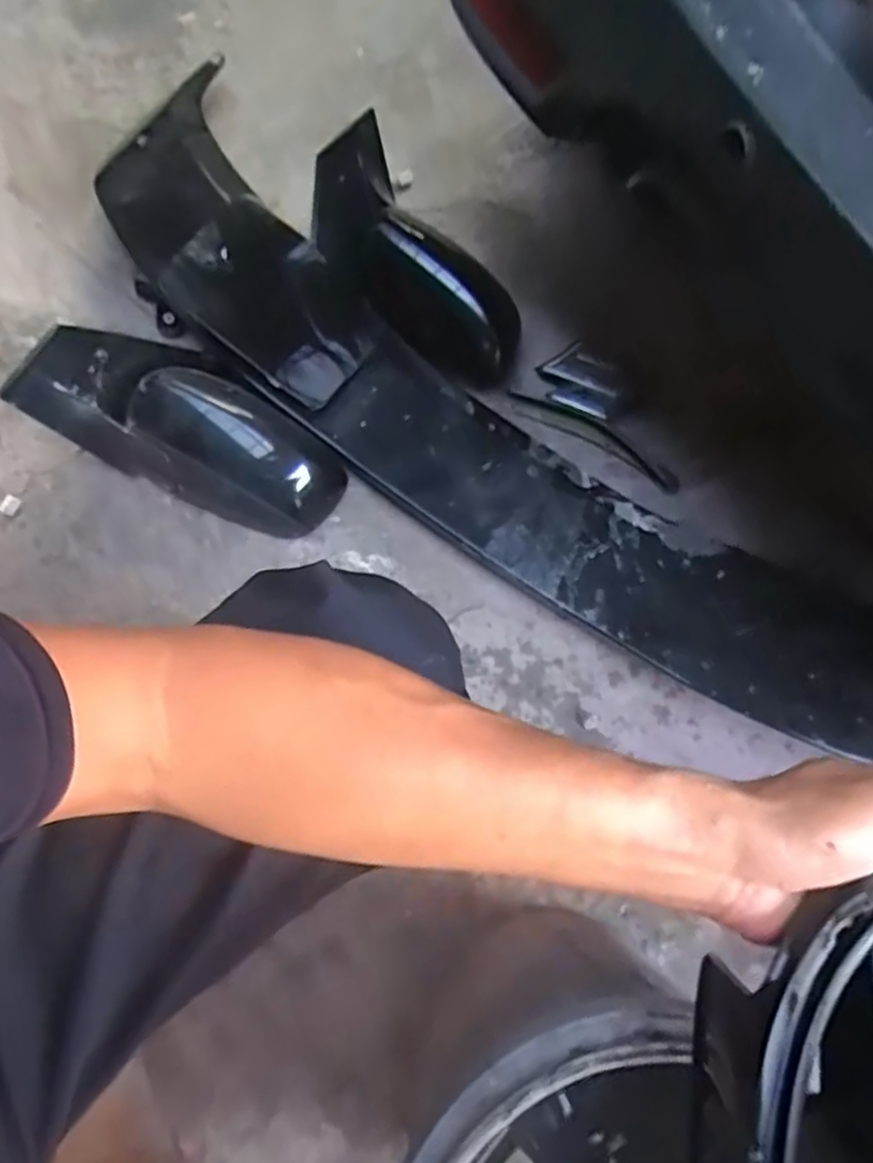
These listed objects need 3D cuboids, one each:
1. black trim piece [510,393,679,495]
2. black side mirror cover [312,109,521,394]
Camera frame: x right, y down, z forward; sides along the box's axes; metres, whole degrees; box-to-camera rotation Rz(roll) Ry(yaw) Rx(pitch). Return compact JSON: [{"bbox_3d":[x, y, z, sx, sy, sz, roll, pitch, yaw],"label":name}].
[{"bbox_3d":[0.204,-0.182,0.887,0.233,0.011,0.040,28,84,0],"label":"black trim piece"},{"bbox_3d":[-0.013,-0.394,0.882,0.116,0.143,0.333,-36,105,-7],"label":"black side mirror cover"}]

